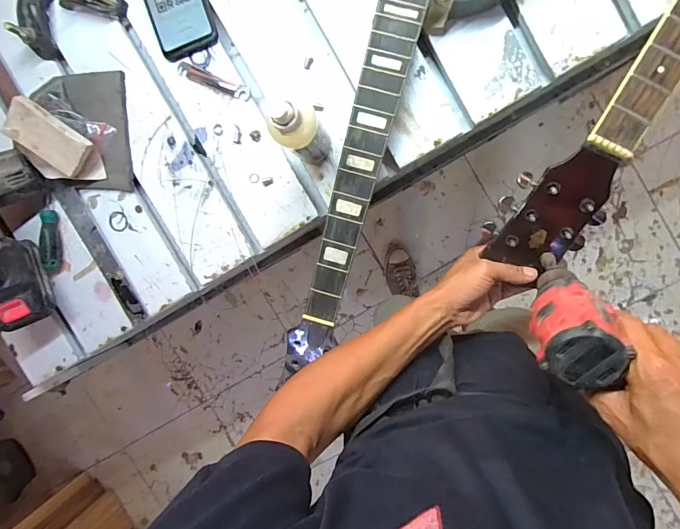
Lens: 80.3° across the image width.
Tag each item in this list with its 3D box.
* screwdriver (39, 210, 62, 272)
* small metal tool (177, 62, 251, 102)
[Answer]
[{"bbox_3d":[-0.401,-0.033,0.556,0.018,0.024,0.082,4,97,5],"label":"screwdriver"},{"bbox_3d":[-0.164,-0.236,0.518,0.098,0.006,0.018,22,99,3],"label":"small metal tool"}]

